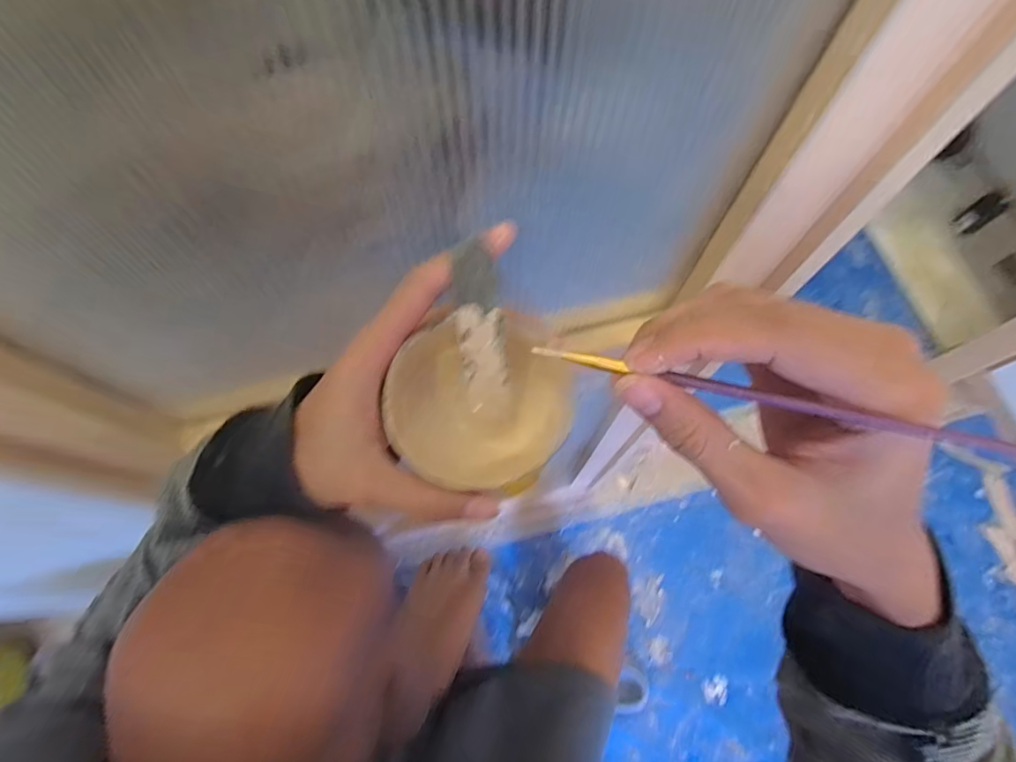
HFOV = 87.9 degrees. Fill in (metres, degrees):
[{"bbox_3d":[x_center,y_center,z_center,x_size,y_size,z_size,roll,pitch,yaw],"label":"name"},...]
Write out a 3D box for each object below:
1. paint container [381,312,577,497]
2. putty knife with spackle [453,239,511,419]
[{"bbox_3d":[-0.013,0.010,0.251,0.089,0.041,0.082,-1,70,2],"label":"paint container"},{"bbox_3d":[-0.012,-0.020,0.241,0.020,0.004,0.081,-6,112,0],"label":"putty knife with spackle"}]

